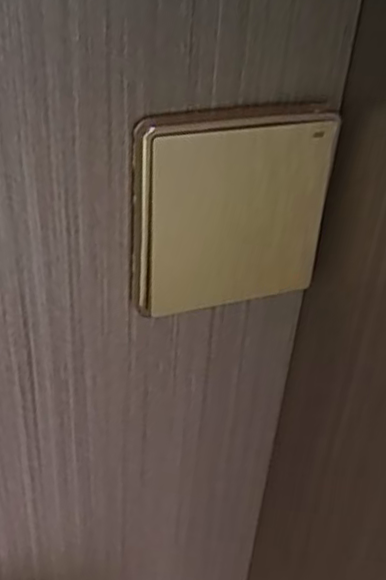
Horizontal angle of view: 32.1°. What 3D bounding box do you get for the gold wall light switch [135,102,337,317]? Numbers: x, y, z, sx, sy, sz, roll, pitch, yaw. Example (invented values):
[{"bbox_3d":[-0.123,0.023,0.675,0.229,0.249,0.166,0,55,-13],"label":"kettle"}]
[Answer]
[{"bbox_3d":[0.018,-0.031,0.273,0.082,0.080,0.018,-9,39,-18],"label":"gold wall light switch"}]

